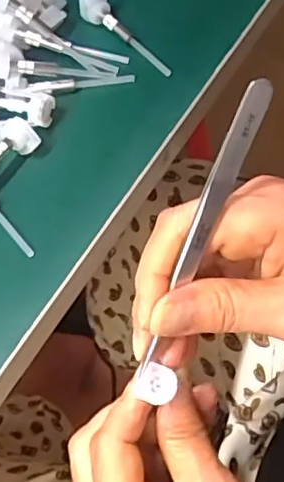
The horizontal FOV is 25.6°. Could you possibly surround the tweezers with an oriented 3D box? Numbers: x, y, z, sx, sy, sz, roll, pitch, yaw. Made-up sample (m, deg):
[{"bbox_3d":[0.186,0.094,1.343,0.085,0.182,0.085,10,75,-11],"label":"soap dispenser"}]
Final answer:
[{"bbox_3d":[0.022,0.000,0.243,0.008,0.128,0.009,27,25,15],"label":"tweezers"}]

